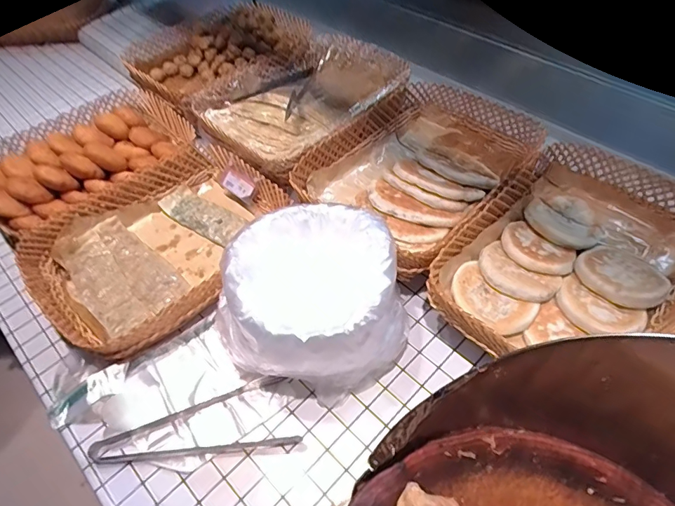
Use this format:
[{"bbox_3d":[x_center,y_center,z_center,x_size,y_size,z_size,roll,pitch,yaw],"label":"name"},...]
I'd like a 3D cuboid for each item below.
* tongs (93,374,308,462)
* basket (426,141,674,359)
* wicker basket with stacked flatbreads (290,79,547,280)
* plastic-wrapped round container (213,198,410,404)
[{"bbox_3d":[-0.194,0.230,0.618,0.273,0.022,0.090,-6,51,-1],"label":"tongs"},{"bbox_3d":[0.355,0.007,0.660,0.307,0.070,0.412,37,62,28],"label":"basket"},{"bbox_3d":[0.149,-0.147,0.797,0.286,0.083,0.408,35,61,27],"label":"wicker basket with stacked flatbreads"},{"bbox_3d":[-0.028,0.075,0.630,0.221,0.194,0.218,-2,51,2],"label":"plastic-wrapped round container"}]

